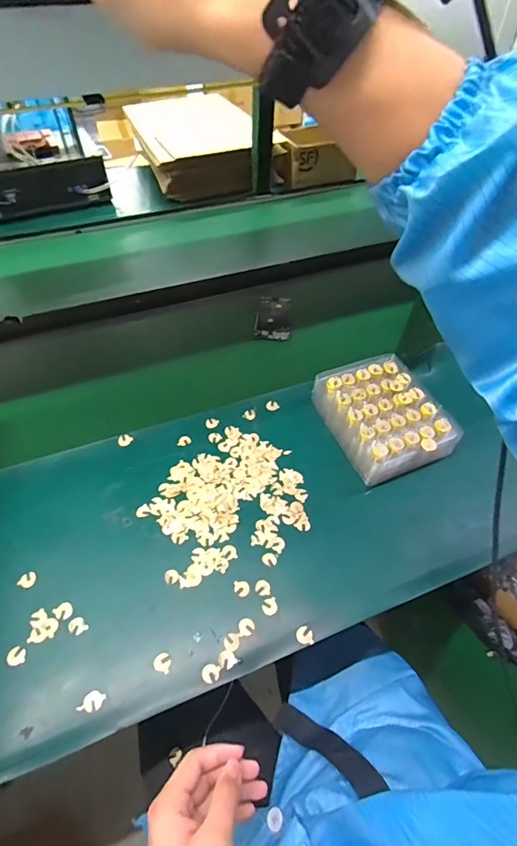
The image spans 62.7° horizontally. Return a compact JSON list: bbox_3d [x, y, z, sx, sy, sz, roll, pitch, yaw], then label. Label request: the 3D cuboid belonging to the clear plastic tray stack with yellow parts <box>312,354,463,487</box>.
[{"bbox_3d":[0.179,-0.011,0.630,0.145,0.067,0.188,-17,54,-14],"label":"clear plastic tray stack with yellow parts"}]

